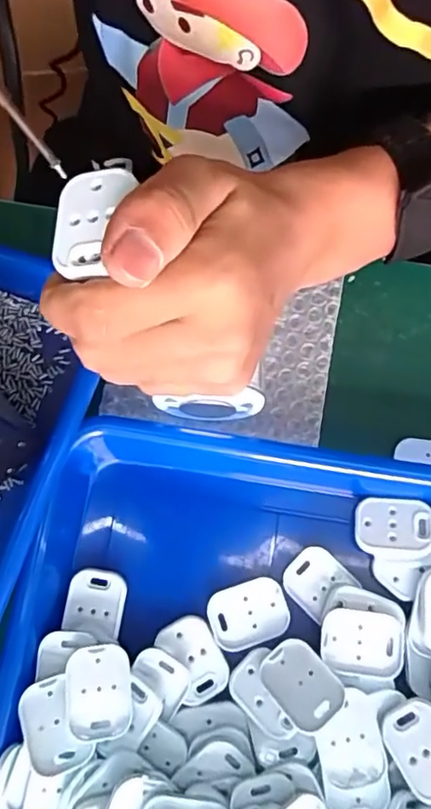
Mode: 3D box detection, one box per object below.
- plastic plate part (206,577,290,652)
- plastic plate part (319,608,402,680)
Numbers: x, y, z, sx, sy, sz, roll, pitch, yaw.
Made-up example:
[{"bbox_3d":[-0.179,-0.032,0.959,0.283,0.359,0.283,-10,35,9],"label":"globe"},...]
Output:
[{"bbox_3d":[0.017,0.107,0.294,0.040,0.004,0.030,-16,76,-4],"label":"plastic plate part"},{"bbox_3d":[0.072,0.117,0.283,0.039,0.004,0.030,6,73,2],"label":"plastic plate part"}]

